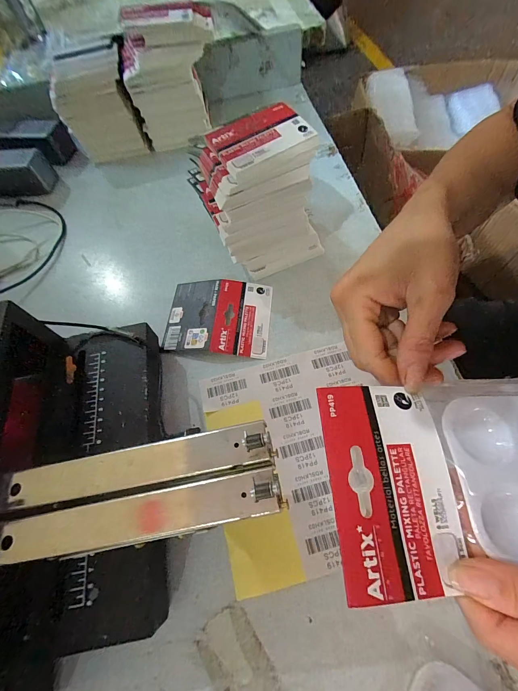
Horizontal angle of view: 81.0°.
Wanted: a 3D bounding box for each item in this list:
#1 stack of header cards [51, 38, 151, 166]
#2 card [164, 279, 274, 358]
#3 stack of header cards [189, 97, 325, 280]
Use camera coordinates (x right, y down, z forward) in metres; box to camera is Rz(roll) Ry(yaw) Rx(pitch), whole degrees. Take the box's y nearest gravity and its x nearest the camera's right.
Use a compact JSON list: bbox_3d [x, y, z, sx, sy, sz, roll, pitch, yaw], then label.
[{"bbox_3d":[-0.261,-0.390,0.501,0.115,0.137,0.068,-16,63,-4],"label":"stack of header cards"},{"bbox_3d":[-0.050,-0.036,0.370,0.124,0.013,0.100,3,63,6],"label":"card"},{"bbox_3d":[0.003,-0.168,0.362,0.126,0.139,0.098,-23,63,-8],"label":"stack of header cards"}]

